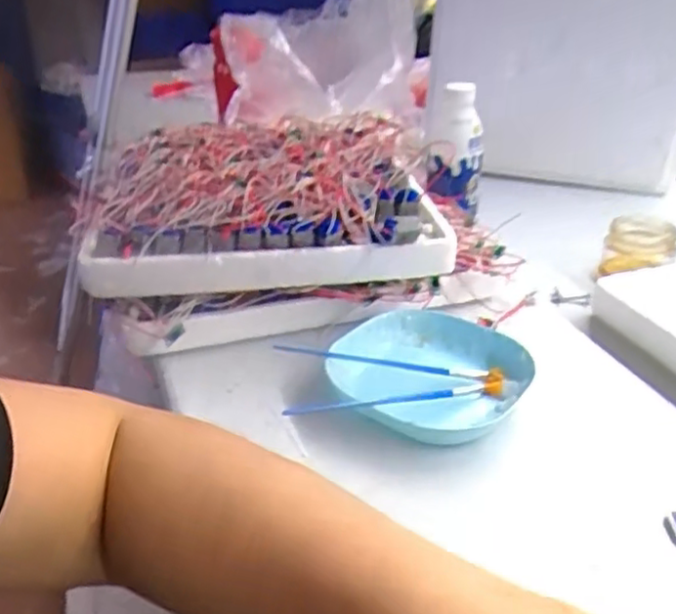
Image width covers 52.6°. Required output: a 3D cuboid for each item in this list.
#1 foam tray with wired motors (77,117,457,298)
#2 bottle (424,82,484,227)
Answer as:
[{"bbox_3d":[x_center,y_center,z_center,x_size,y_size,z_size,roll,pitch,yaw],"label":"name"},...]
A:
[{"bbox_3d":[-0.065,-0.111,0.646,0.291,0.066,0.324,-2,29,-3],"label":"foam tray with wired motors"},{"bbox_3d":[0.129,-0.170,0.759,0.061,0.144,0.059,1,-5,7],"label":"bottle"}]

